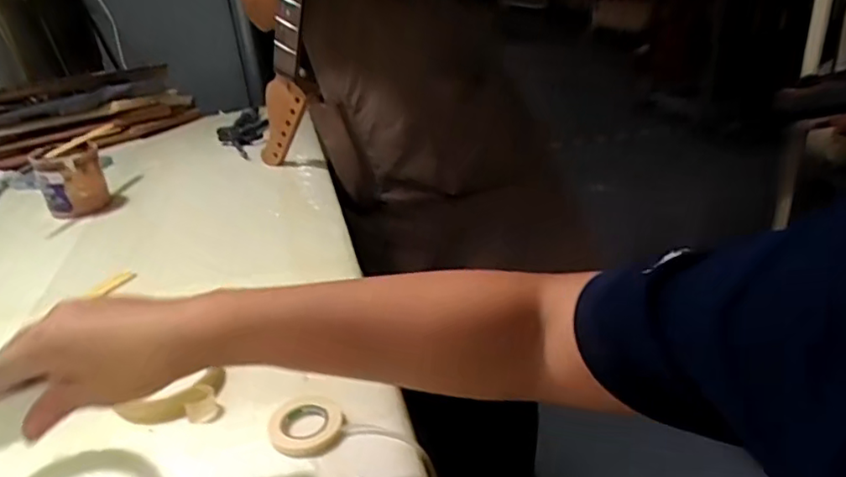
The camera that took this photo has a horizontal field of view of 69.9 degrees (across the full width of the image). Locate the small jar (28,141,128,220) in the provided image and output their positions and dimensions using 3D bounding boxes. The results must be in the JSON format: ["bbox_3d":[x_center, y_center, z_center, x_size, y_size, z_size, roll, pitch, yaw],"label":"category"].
[{"bbox_3d":[-0.489,-0.086,0.857,0.080,0.077,0.095,5,28,18],"label":"small jar"}]

